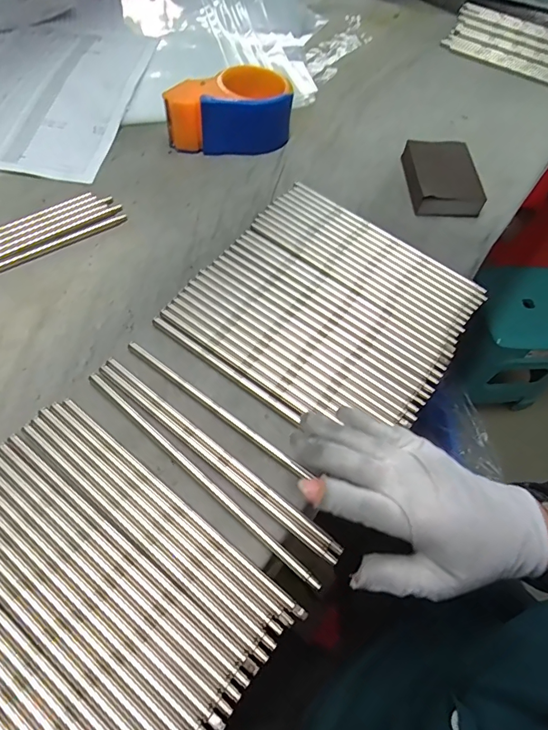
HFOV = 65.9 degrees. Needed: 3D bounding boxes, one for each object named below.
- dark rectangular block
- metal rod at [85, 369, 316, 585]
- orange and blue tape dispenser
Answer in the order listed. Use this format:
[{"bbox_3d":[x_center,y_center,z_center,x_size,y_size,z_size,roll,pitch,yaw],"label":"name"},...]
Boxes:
[{"bbox_3d":[0.183,-0.204,0.460,0.070,0.030,0.096,-1,61,-4],"label":"dark rectangular block"},{"bbox_3d":[-0.057,0.075,0.301,0.225,0.004,0.006,38,65,17],"label":"metal rod"},{"bbox_3d":[-0.048,-0.285,0.470,0.139,0.057,0.070,-6,61,-7],"label":"orange and blue tape dispenser"}]

